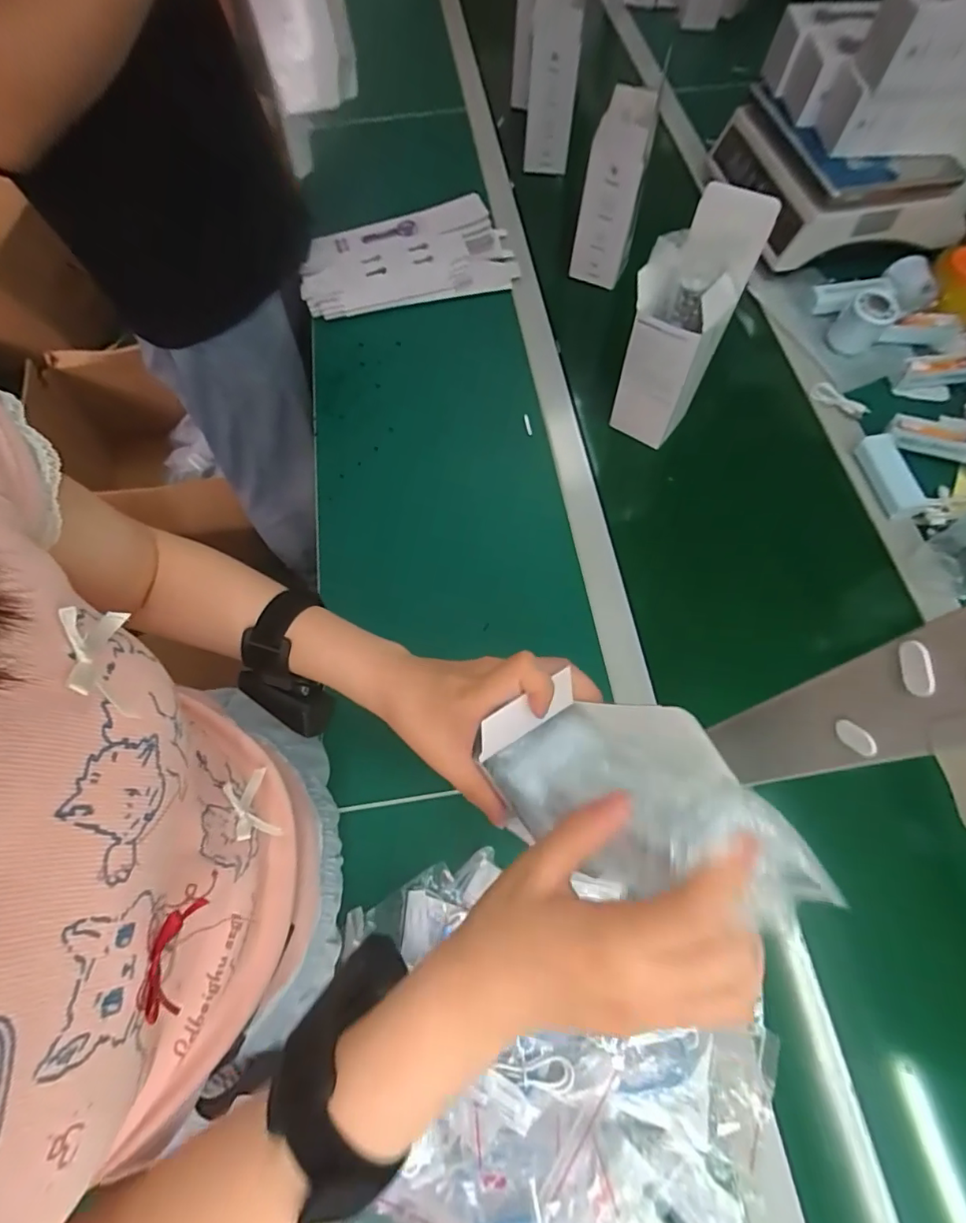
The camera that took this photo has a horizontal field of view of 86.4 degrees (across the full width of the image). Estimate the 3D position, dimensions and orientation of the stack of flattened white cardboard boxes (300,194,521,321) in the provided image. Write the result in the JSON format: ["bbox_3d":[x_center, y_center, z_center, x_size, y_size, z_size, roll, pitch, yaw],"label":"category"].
[{"bbox_3d":[-0.111,-0.526,0.758,0.303,0.039,0.169,-12,67,0],"label":"stack of flattened white cardboard boxes"}]

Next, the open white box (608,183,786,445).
[{"bbox_3d":[0.211,-0.307,0.563,0.087,0.233,0.086,30,73,15],"label":"open white box"}]

